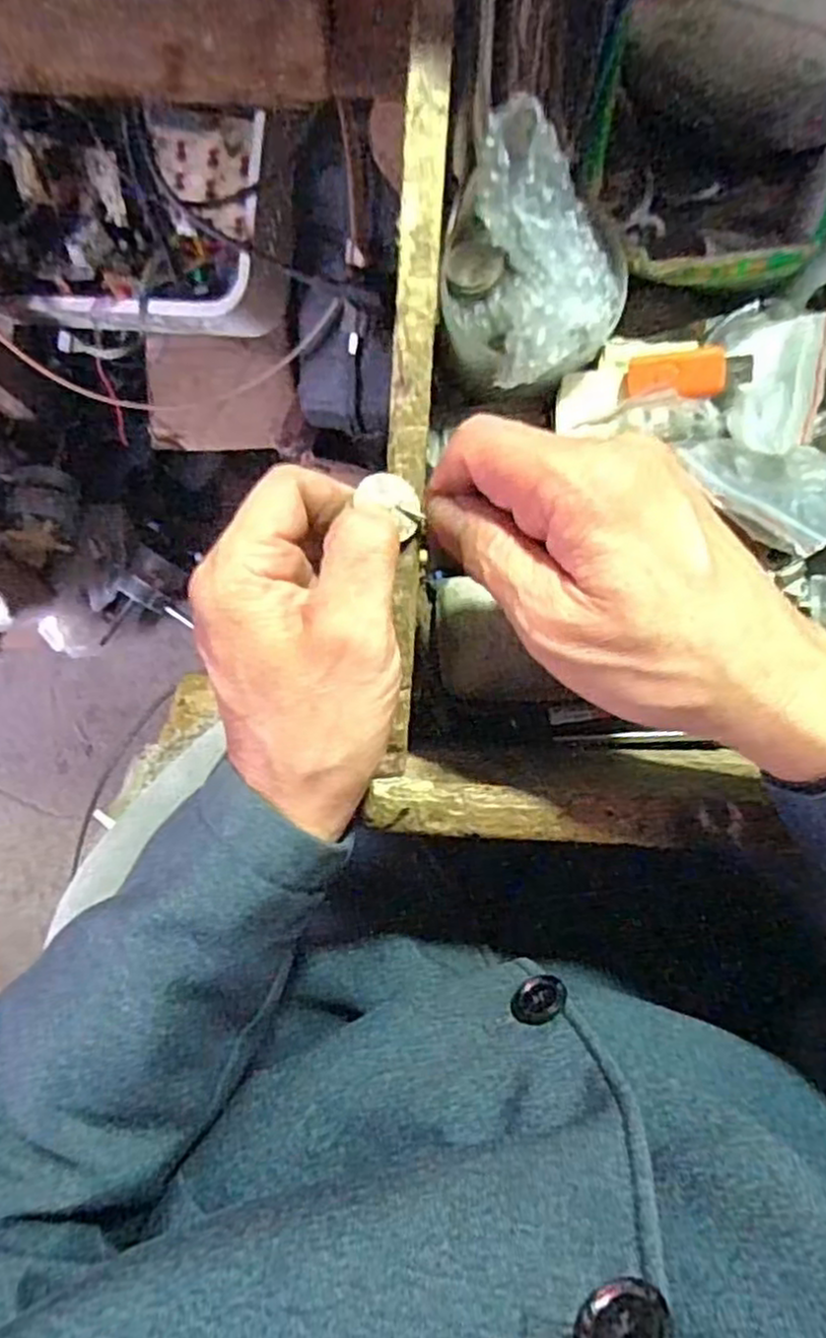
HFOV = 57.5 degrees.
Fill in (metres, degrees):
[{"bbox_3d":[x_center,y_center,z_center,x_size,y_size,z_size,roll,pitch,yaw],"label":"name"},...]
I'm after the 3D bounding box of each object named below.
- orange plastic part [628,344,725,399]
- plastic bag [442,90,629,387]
[{"bbox_3d":[0.112,-0.126,0.320,0.039,0.004,0.020,0,88,11],"label":"orange plastic part"},{"bbox_3d":[0.050,-0.152,0.301,0.073,0.073,0.082,13,87,-3],"label":"plastic bag"}]

